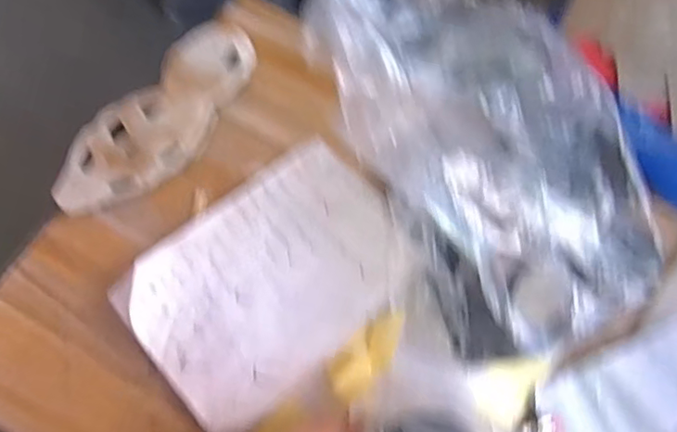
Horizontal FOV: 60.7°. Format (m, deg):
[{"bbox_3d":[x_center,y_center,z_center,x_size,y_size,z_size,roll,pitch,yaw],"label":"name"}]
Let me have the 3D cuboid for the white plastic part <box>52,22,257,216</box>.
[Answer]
[{"bbox_3d":[-0.202,-0.115,0.678,0.108,0.039,0.294,35,71,10],"label":"white plastic part"}]

